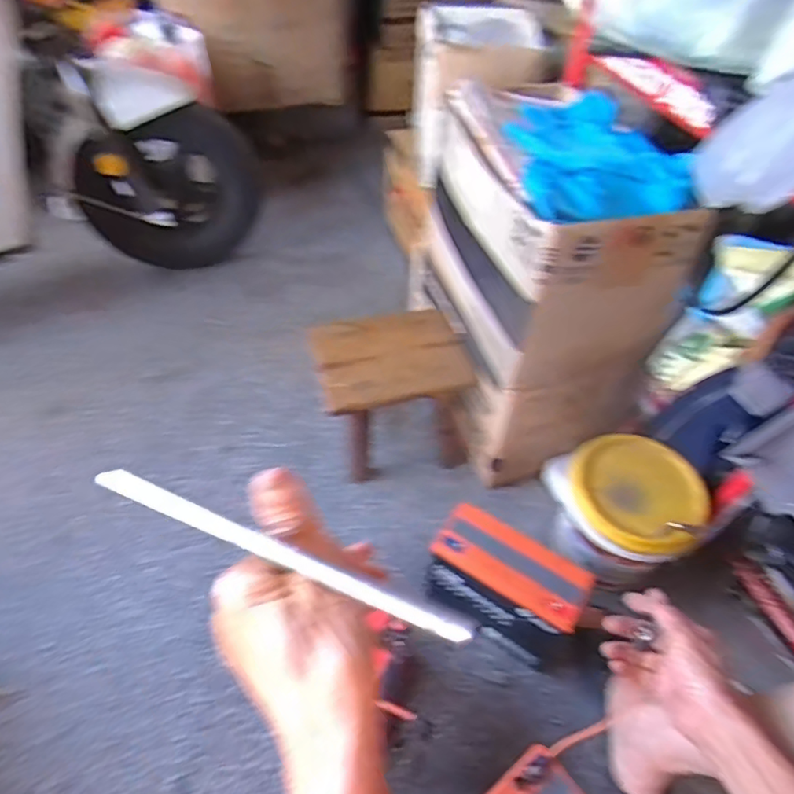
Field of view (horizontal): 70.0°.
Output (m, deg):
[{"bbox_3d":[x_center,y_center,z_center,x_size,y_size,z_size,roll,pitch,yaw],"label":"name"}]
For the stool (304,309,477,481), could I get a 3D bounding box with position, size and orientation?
[{"bbox_3d":[-0.012,0.006,0.926,0.221,0.212,0.164,-8,50,-11],"label":"stool"}]

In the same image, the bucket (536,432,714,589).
[{"bbox_3d":[0.312,0.164,0.800,0.175,0.149,0.179,2,49,-2],"label":"bucket"}]

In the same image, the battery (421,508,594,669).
[{"bbox_3d":[0.142,0.257,0.737,0.203,0.180,0.078,26,52,18],"label":"battery"}]

